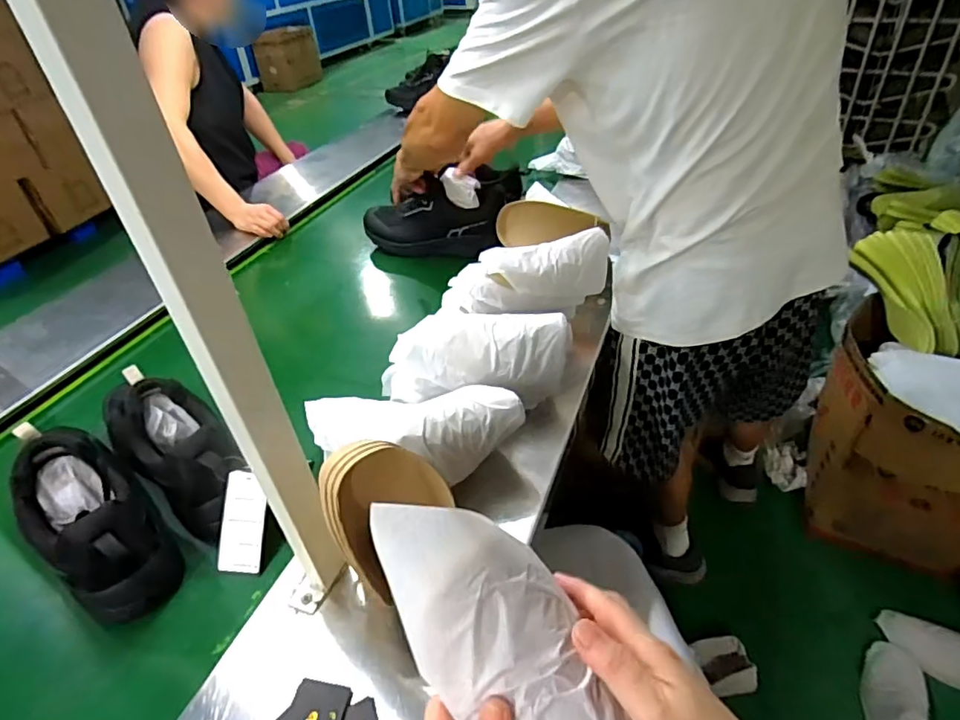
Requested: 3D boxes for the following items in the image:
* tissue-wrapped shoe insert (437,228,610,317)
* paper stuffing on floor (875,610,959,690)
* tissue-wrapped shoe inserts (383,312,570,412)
[{"bbox_3d":[0.065,-0.114,0.768,0.236,0.089,0.081,-7,38,-5],"label":"tissue-wrapped shoe insert"},{"bbox_3d":[0.930,0.590,1.116,0.195,0.085,0.086,24,45,31],"label":"paper stuffing on floor"},{"bbox_3d":[-0.008,0.000,0.713,0.241,0.104,0.089,-4,38,-1],"label":"tissue-wrapped shoe inserts"}]

